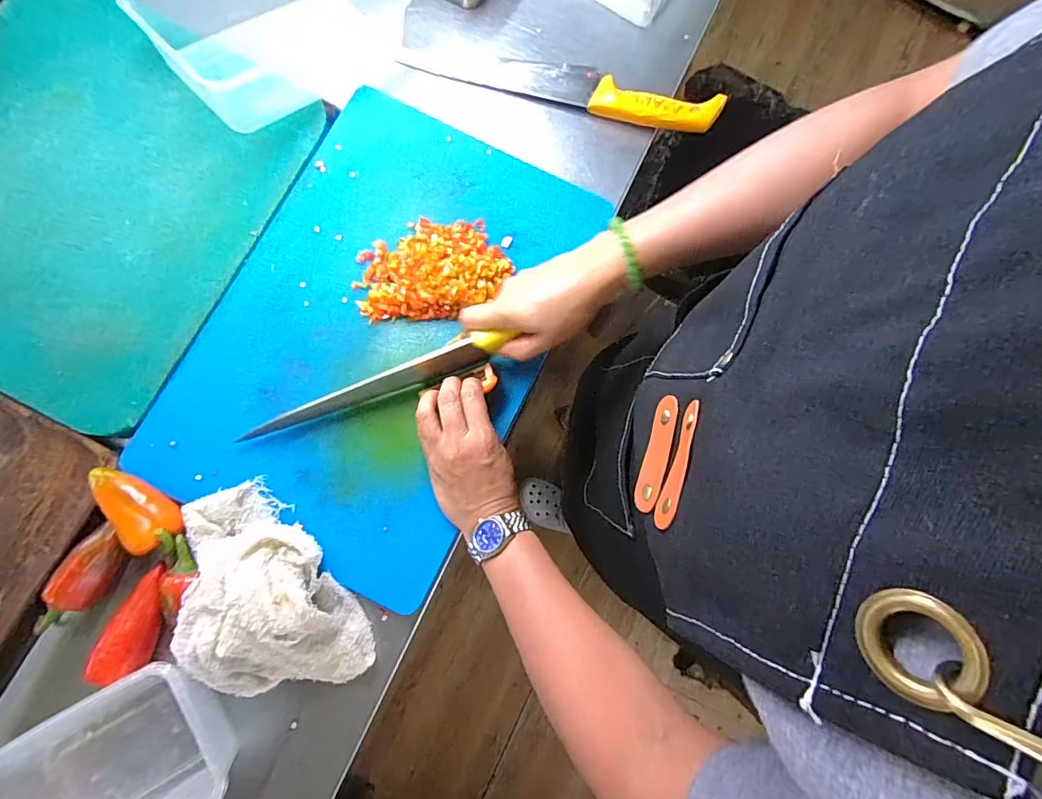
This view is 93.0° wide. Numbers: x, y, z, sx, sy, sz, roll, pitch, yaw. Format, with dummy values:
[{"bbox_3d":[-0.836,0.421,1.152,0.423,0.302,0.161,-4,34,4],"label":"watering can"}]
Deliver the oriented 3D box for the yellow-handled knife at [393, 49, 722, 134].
[{"bbox_3d":[0.046,-0.348,0.537,0.338,0.021,0.049,15,80,-1],"label":"yellow-handled knife"}]

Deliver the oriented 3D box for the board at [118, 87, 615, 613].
[{"bbox_3d":[-0.130,-0.069,0.479,0.296,0.024,0.436,26,80,3],"label":"board"}]

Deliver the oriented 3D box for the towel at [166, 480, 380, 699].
[{"bbox_3d":[-0.228,0.170,0.415,0.125,0.069,0.194,-32,84,-8],"label":"towel"}]

